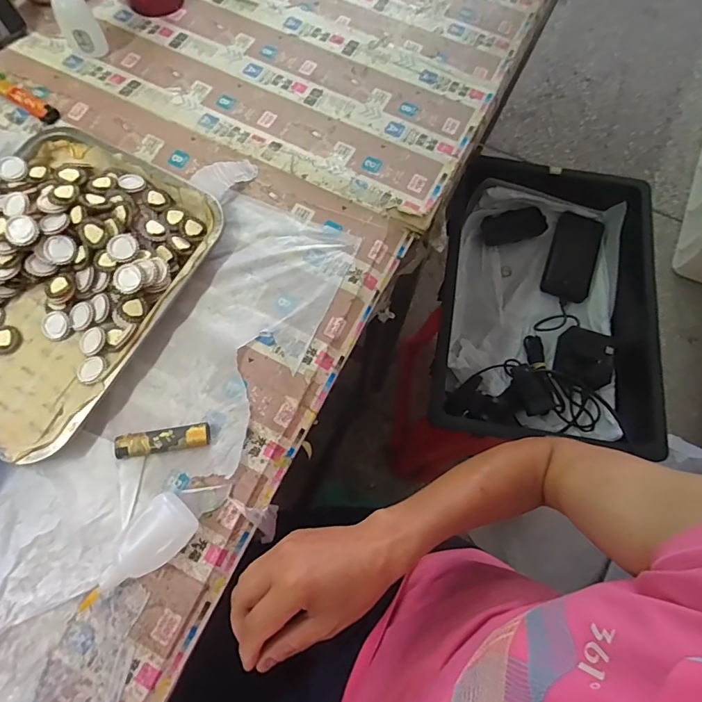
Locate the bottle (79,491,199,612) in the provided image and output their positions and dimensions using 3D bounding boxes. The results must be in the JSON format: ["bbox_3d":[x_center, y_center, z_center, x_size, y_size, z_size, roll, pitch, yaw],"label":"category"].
[{"bbox_3d":[-0.171,0.167,0.366,0.040,0.030,0.102,40,75,11],"label":"bottle"}]

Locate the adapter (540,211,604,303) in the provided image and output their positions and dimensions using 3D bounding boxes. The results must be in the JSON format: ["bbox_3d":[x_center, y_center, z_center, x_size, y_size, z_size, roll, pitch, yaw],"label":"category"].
[{"bbox_3d":[0.376,-0.160,0.772,0.076,0.021,0.172,20,72,5],"label":"adapter"}]

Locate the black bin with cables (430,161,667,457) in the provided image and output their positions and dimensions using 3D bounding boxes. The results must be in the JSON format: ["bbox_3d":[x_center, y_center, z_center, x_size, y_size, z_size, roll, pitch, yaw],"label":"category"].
[{"bbox_3d":[0.282,-0.087,0.698,0.302,0.108,0.449,6,71,0],"label":"black bin with cables"}]

